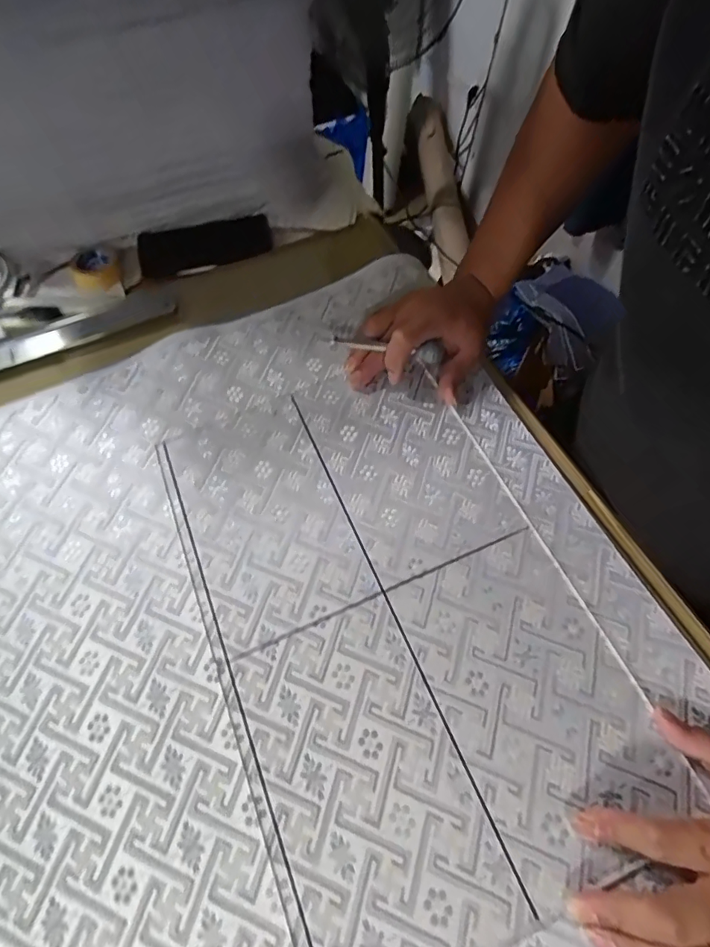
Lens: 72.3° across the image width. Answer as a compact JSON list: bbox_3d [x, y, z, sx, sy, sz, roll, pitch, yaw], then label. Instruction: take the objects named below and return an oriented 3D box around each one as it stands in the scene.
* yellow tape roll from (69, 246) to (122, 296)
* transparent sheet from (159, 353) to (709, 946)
[{"bbox_3d":[-0.304,-0.240,0.569,0.058,0.025,0.058,-1,62,1],"label":"yellow tape roll"},{"bbox_3d":[0.021,0.091,0.376,0.262,0.005,0.409,-23,63,-10],"label":"transparent sheet"}]

